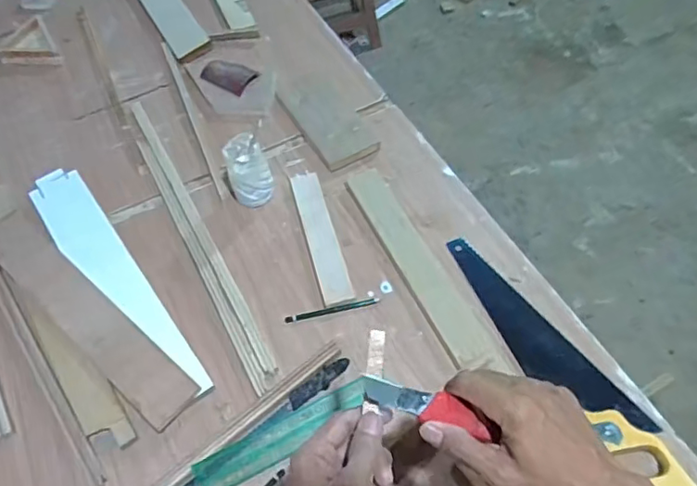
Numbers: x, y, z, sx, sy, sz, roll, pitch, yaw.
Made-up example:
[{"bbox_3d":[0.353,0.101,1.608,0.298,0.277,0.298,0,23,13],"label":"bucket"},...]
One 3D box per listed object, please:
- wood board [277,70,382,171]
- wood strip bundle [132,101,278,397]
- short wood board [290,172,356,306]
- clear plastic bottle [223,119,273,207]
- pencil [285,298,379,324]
[{"bbox_3d":[-0.035,-0.214,0.957,0.096,0.014,0.199,-28,61,-14],"label":"wood board"},{"bbox_3d":[-0.237,-0.024,0.856,0.039,0.012,0.549,-26,60,-13],"label":"wood strip bundle"},{"bbox_3d":[-0.041,-0.013,0.840,0.046,0.012,0.223,-14,58,-6],"label":"short wood board"},{"bbox_3d":[-0.150,-0.113,0.860,0.063,0.095,0.064,-10,58,-3],"label":"clear plastic bottle"},{"bbox_3d":[-0.023,0.094,0.784,0.130,0.007,0.010,-13,58,-5],"label":"pencil"}]

